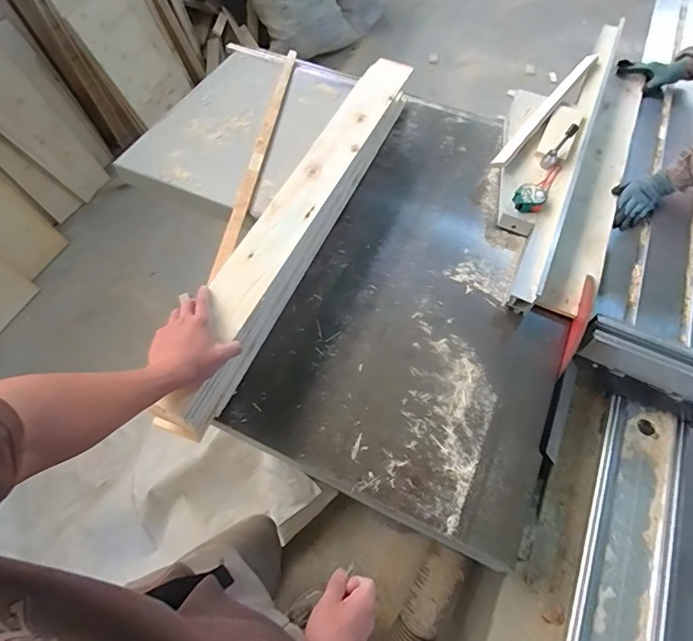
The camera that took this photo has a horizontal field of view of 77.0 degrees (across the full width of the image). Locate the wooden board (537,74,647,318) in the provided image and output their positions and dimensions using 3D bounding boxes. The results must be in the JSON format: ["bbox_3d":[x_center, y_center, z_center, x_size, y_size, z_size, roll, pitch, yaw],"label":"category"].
[{"bbox_3d":[0.580,-0.312,0.984,0.096,0.017,0.726,21,64,16],"label":"wooden board"}]

